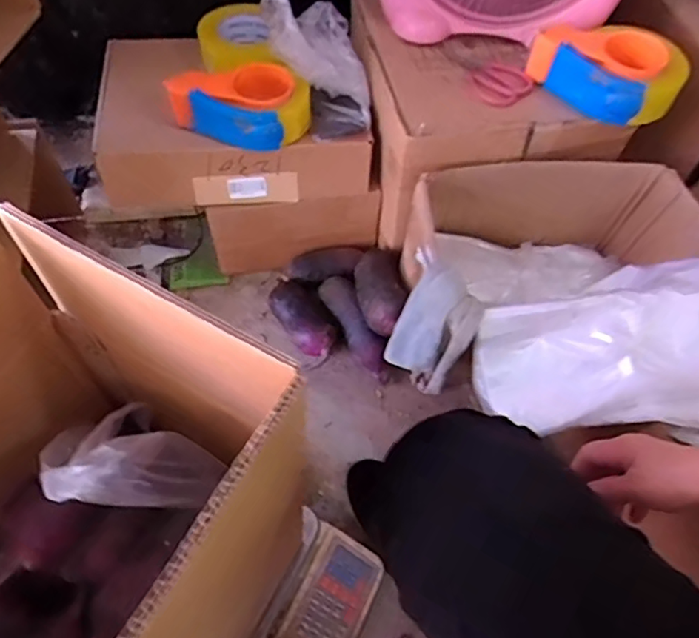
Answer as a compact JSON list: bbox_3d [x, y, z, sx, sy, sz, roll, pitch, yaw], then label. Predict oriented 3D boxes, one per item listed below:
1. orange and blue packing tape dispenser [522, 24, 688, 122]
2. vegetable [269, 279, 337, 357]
[{"bbox_3d":[0.309,-0.301,0.694,0.168,0.064,0.095,39,64,18],"label":"orange and blue packing tape dispenser"},{"bbox_3d":[-0.067,0.005,0.847,0.068,0.060,0.123,-27,65,-18],"label":"vegetable"}]

